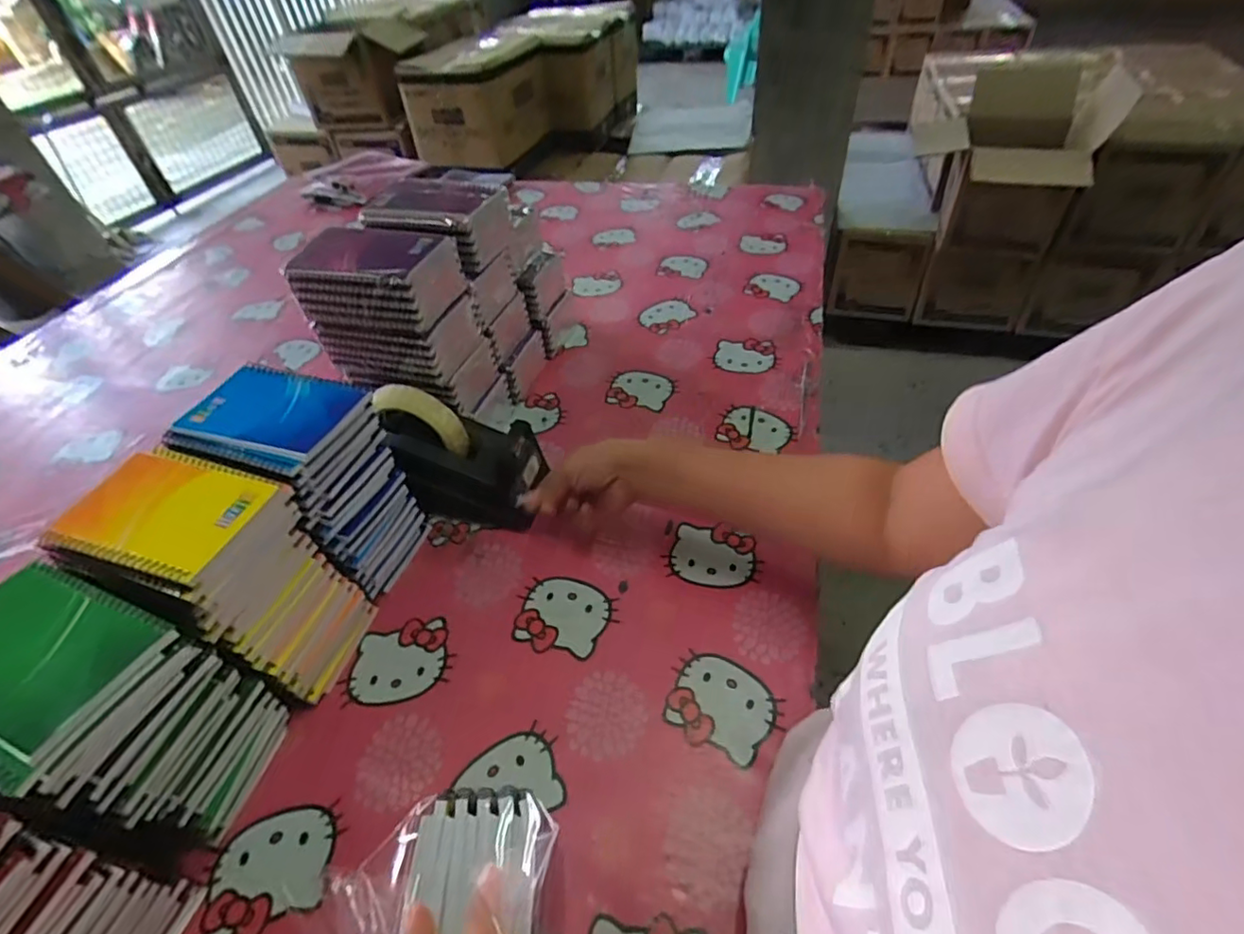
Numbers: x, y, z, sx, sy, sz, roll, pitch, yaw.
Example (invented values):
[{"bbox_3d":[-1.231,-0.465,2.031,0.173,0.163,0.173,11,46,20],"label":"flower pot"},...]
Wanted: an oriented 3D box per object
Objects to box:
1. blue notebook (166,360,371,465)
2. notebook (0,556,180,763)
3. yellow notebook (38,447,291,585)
[{"bbox_3d":[-0.277,-0.044,0.466,0.126,0.018,0.085,13,49,13],"label":"blue notebook"},{"bbox_3d":[-0.337,0.104,0.336,0.127,0.011,0.081,15,49,20],"label":"notebook"},{"bbox_3d":[-0.311,0.029,0.400,0.130,0.018,0.091,10,47,16],"label":"yellow notebook"}]

